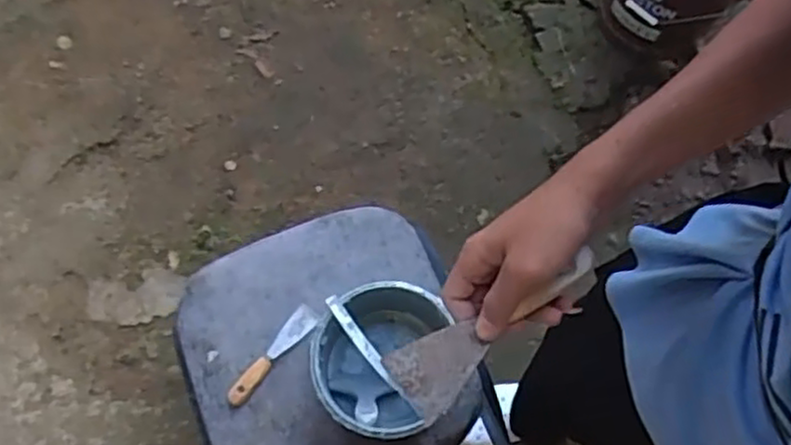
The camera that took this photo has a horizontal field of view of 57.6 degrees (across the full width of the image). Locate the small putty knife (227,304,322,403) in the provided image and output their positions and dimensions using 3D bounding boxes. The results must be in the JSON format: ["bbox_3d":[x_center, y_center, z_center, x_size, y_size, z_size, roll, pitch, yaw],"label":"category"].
[{"bbox_3d":[-0.179,0.190,1.042,0.036,0.016,0.171,42,77,10],"label":"small putty knife"}]

